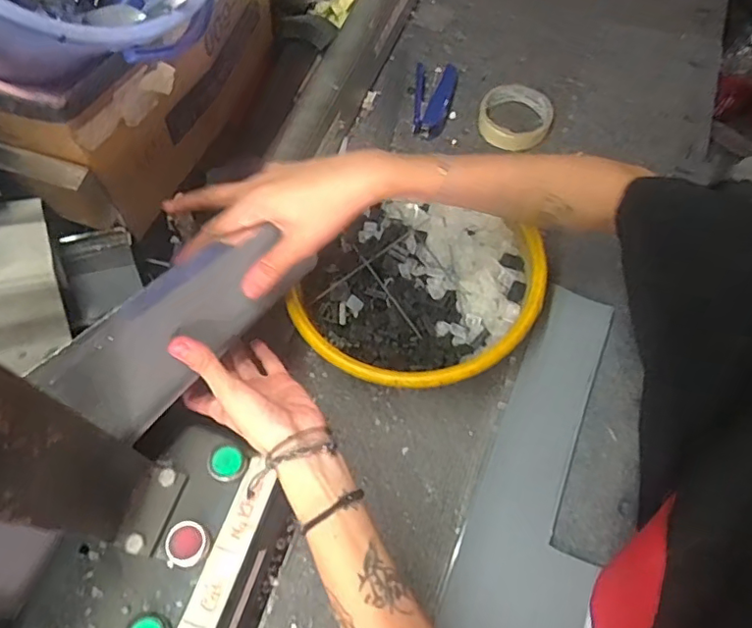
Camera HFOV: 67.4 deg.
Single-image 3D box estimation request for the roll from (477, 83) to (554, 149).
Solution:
[{"bbox_3d":[0.172,-0.244,0.700,0.087,0.029,0.088,0,63,0],"label":"roll"}]

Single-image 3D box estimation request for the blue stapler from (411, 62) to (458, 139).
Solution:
[{"bbox_3d":[0.075,-0.277,0.722,0.052,0.025,0.126,7,63,3],"label":"blue stapler"}]

